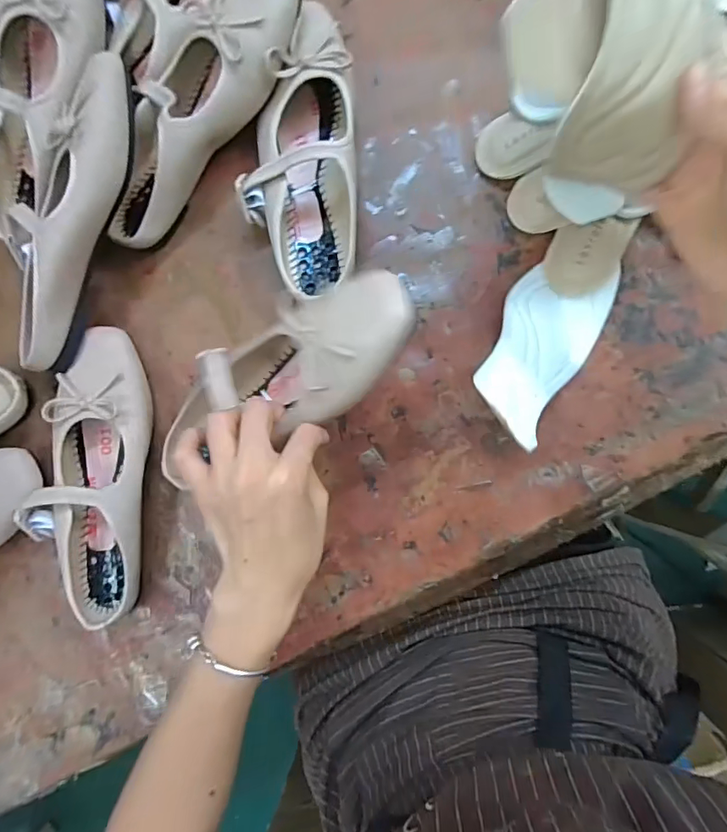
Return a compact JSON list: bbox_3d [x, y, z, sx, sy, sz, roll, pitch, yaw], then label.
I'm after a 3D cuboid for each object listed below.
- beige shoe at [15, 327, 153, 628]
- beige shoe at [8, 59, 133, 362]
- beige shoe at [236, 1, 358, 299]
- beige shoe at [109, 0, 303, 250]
[{"bbox_3d":[-0.231,0.052,0.415,0.088,0.053,0.242,0,88,6],"label":"beige shoe"},{"bbox_3d":[-0.231,-0.152,0.379,0.061,0.063,0.230,15,89,6],"label":"beige shoe"},{"bbox_3d":[-0.052,-0.213,0.405,0.096,0.056,0.233,0,87,6],"label":"beige shoe"},{"bbox_3d":[-0.142,-0.253,0.398,0.089,0.066,0.246,41,104,6],"label":"beige shoe"}]

